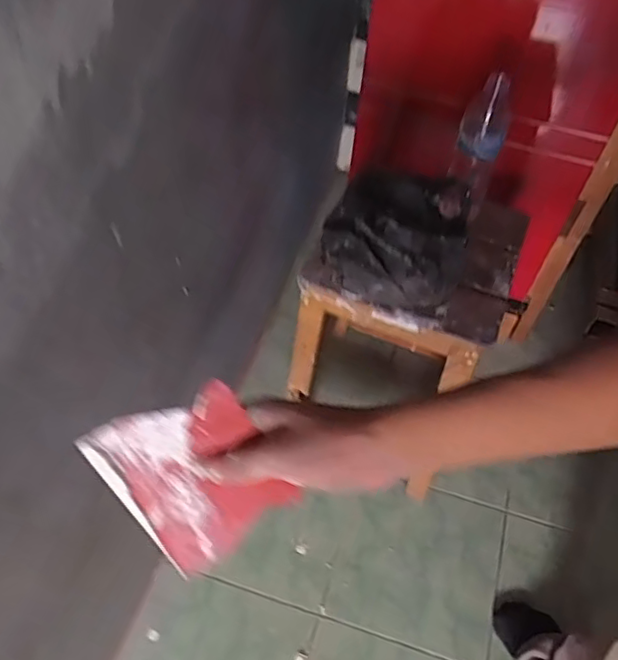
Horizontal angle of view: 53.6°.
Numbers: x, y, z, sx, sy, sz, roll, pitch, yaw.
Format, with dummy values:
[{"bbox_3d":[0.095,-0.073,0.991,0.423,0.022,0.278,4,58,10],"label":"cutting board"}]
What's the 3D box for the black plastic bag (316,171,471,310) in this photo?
[{"bbox_3d":[0.122,-0.127,0.876,0.199,0.099,0.183,15,56,4],"label":"black plastic bag"}]

